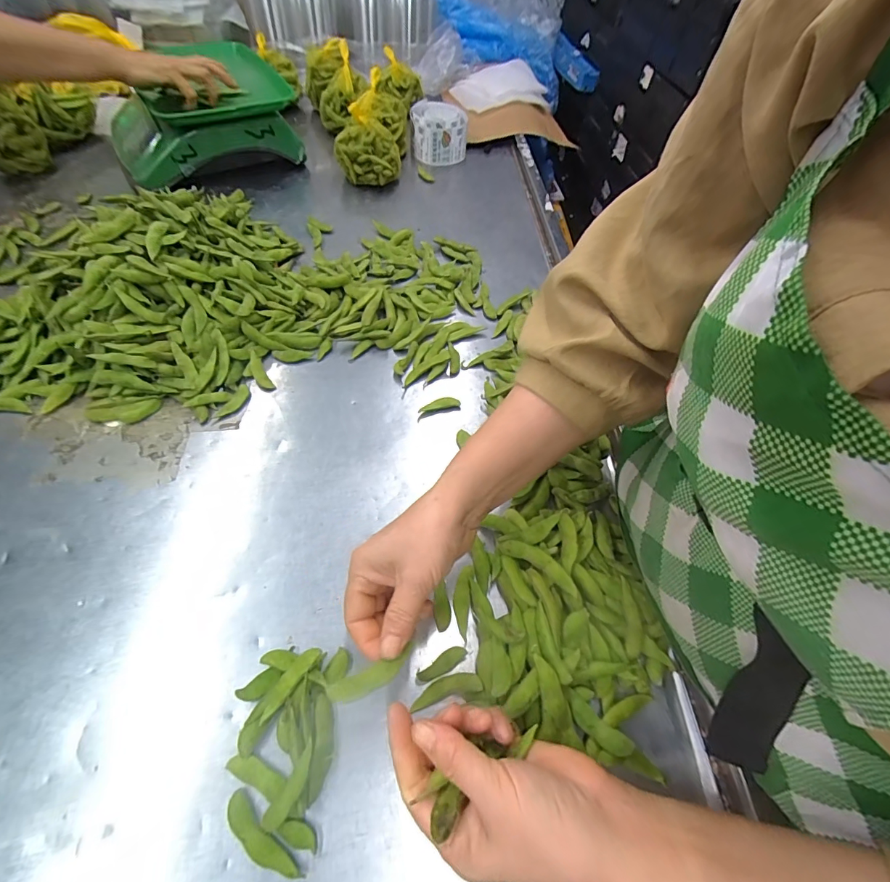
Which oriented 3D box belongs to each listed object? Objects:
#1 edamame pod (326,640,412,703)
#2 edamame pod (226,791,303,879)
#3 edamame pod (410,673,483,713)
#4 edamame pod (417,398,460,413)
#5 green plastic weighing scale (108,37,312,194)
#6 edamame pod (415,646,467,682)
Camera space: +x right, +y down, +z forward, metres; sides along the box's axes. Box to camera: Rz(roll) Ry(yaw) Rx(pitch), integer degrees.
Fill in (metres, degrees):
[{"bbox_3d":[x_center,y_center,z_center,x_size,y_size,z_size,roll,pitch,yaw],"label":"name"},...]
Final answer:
[{"bbox_3d":[-0.044,0.146,0.268,0.056,0.005,0.015,-15,58,-27],"label":"edamame pod"},{"bbox_3d":[-0.120,0.258,0.279,0.063,0.008,0.016,37,61,19],"label":"edamame pod"},{"bbox_3d":[0.001,0.190,0.331,0.055,0.008,0.016,-22,59,1],"label":"edamame pod"},{"bbox_3d":[-0.007,-0.042,0.502,0.048,0.006,0.013,-9,57,-11],"label":"edamame pod"},{"bbox_3d":[-0.412,-0.544,0.740,0.282,0.124,0.214,-25,61,-20],"label":"green plastic weighing scale"},{"bbox_3d":[-0.003,0.175,0.340,0.041,0.008,0.014,-26,62,-21],"label":"edamame pod"}]

